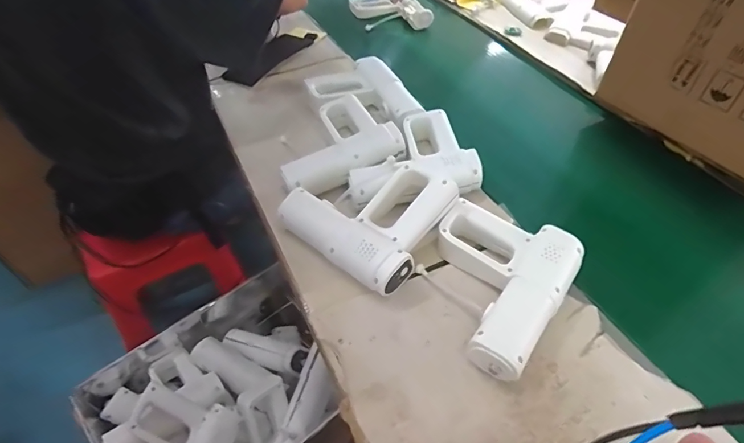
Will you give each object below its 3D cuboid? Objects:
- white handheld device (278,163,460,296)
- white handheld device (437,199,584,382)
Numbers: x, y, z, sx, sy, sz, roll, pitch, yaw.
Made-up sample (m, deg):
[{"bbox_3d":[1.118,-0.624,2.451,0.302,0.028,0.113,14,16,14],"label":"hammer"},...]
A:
[{"bbox_3d":[-0.010,-0.010,0.633,0.211,0.070,0.176,28,68,28],"label":"white handheld device"},{"bbox_3d":[0.150,0.078,0.572,0.184,0.067,0.215,28,53,25],"label":"white handheld device"}]

